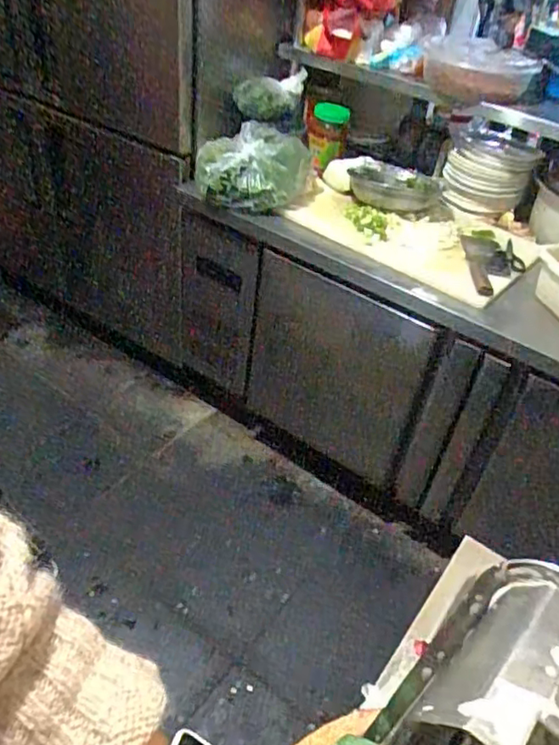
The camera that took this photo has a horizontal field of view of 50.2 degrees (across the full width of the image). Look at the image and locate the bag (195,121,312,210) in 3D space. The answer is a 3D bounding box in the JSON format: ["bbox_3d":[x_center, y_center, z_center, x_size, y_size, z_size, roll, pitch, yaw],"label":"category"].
[{"bbox_3d":[-0.061,-0.504,1.491,0.293,0.161,0.174,0,41,-9],"label":"bag"}]

